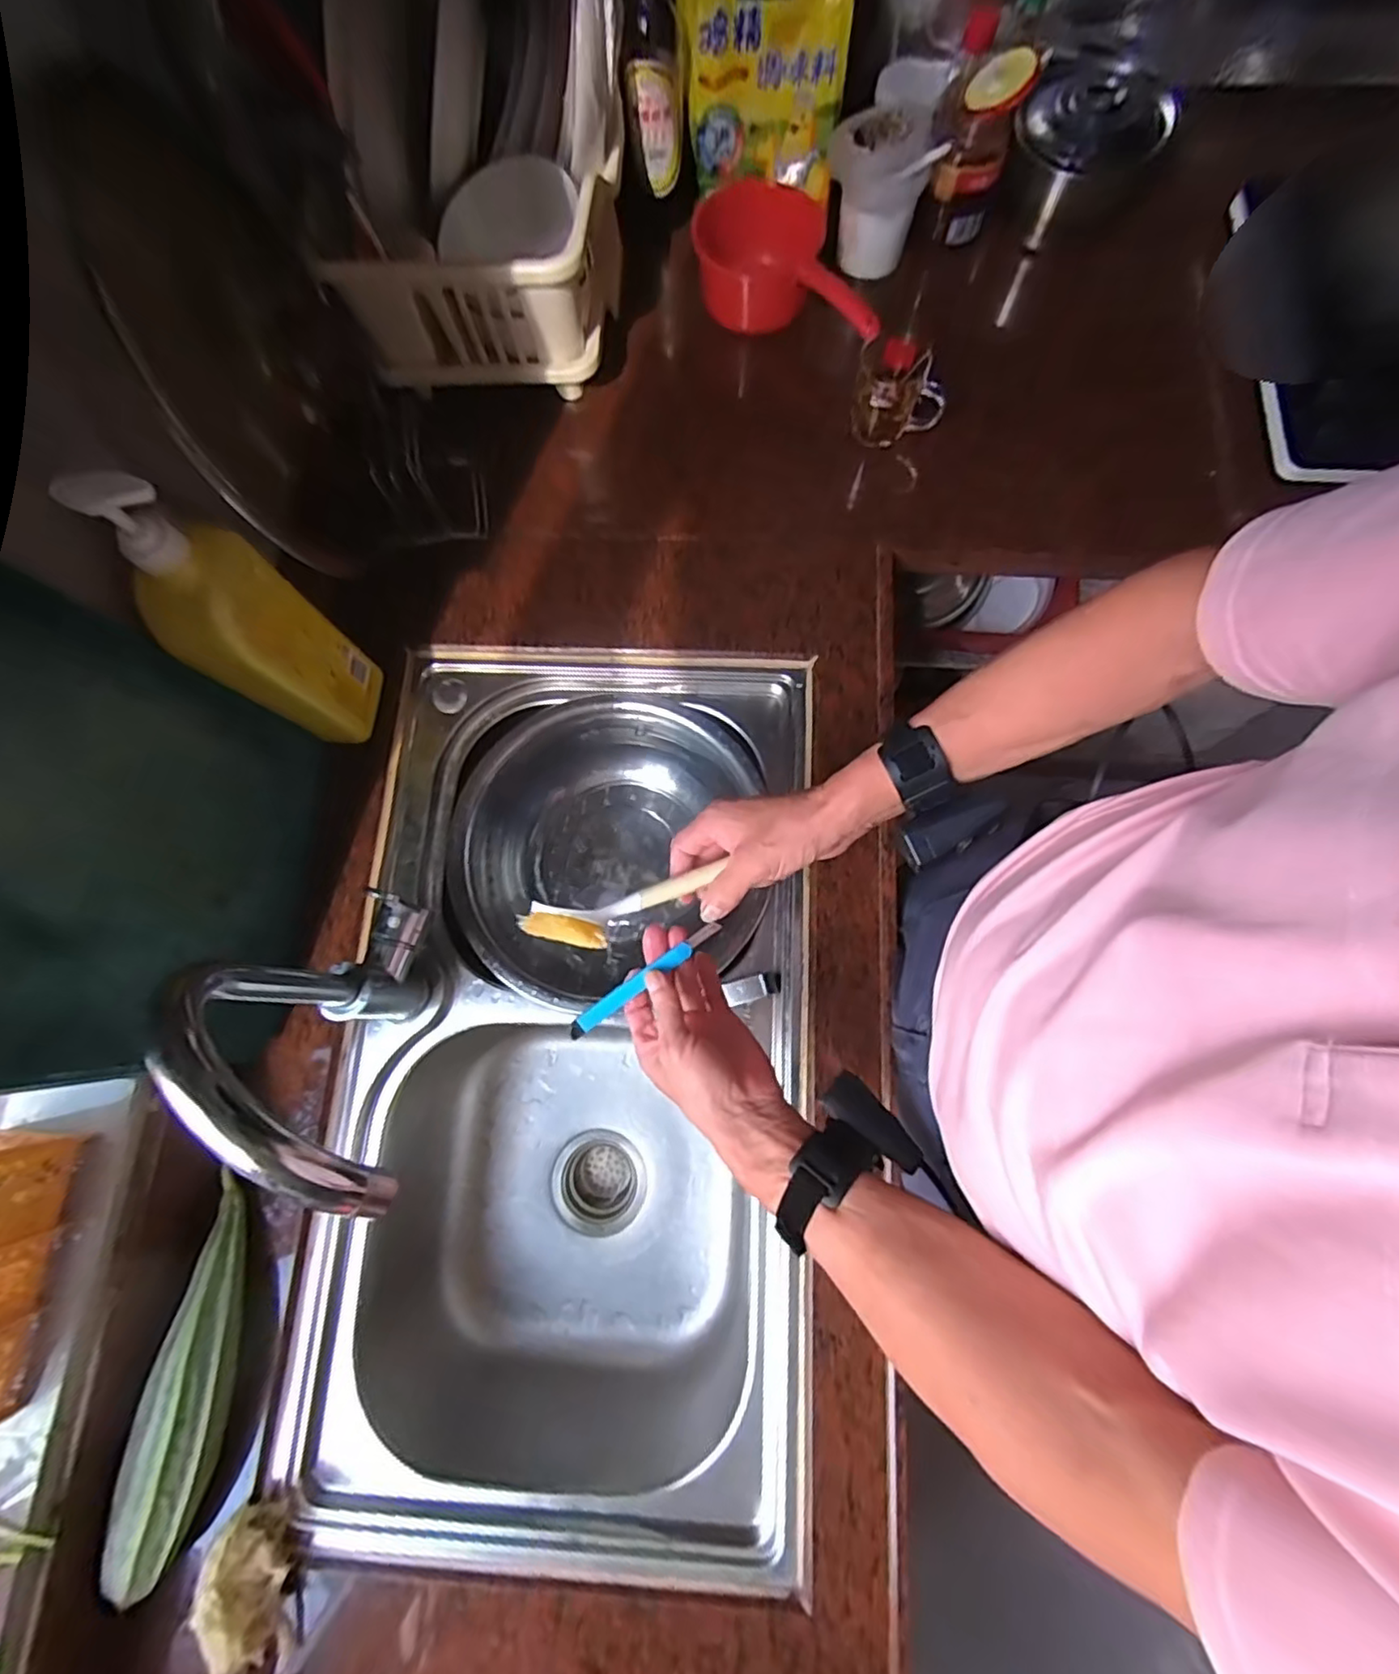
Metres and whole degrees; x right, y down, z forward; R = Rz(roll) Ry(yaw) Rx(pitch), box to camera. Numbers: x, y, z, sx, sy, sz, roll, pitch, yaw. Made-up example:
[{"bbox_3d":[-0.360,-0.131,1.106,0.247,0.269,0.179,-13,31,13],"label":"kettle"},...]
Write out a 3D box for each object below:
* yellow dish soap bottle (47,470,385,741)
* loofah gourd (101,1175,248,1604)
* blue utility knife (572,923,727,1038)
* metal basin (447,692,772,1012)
[{"bbox_3d":[-0.357,-0.165,0.508,0.066,0.262,0.084,7,77,3],"label":"yellow dish soap bottle"},{"bbox_3d":[-0.390,0.416,0.496,0.066,0.051,0.261,6,77,3],"label":"loofah gourd"},{"bbox_3d":[-0.041,0.106,0.487,0.136,0.010,0.013,-35,78,-10],"label":"blue utility knife"},{"bbox_3d":[-0.093,0.008,0.682,0.315,0.093,0.295,0,76,1],"label":"metal basin"}]

